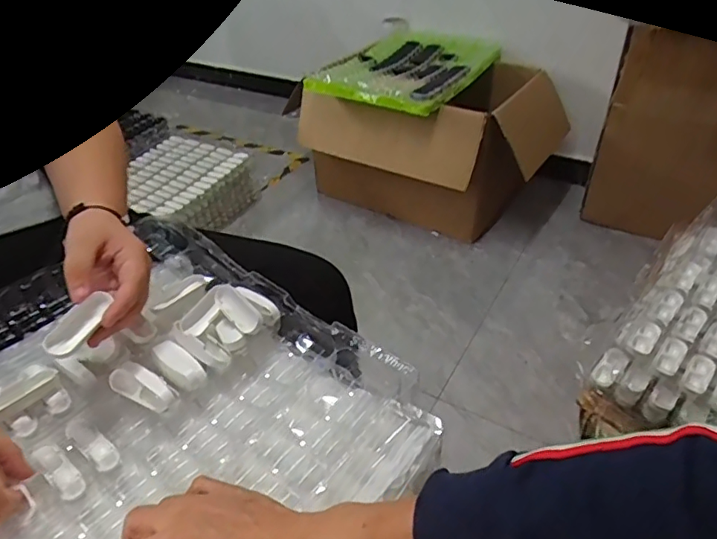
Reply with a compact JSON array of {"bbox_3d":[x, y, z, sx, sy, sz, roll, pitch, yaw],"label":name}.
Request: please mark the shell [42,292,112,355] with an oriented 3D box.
[{"bbox_3d":[-0.233,0.045,0.449,0.027,0.015,0.062,17,42,23],"label":"shell"}]

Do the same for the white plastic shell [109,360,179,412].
[{"bbox_3d":[-0.193,0.103,0.482,0.063,0.023,0.023,15,41,21],"label":"white plastic shell"}]

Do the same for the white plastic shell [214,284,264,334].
[{"bbox_3d":[-0.119,0.038,0.529,0.023,0.015,0.064,-30,46,-30],"label":"white plastic shell"}]

